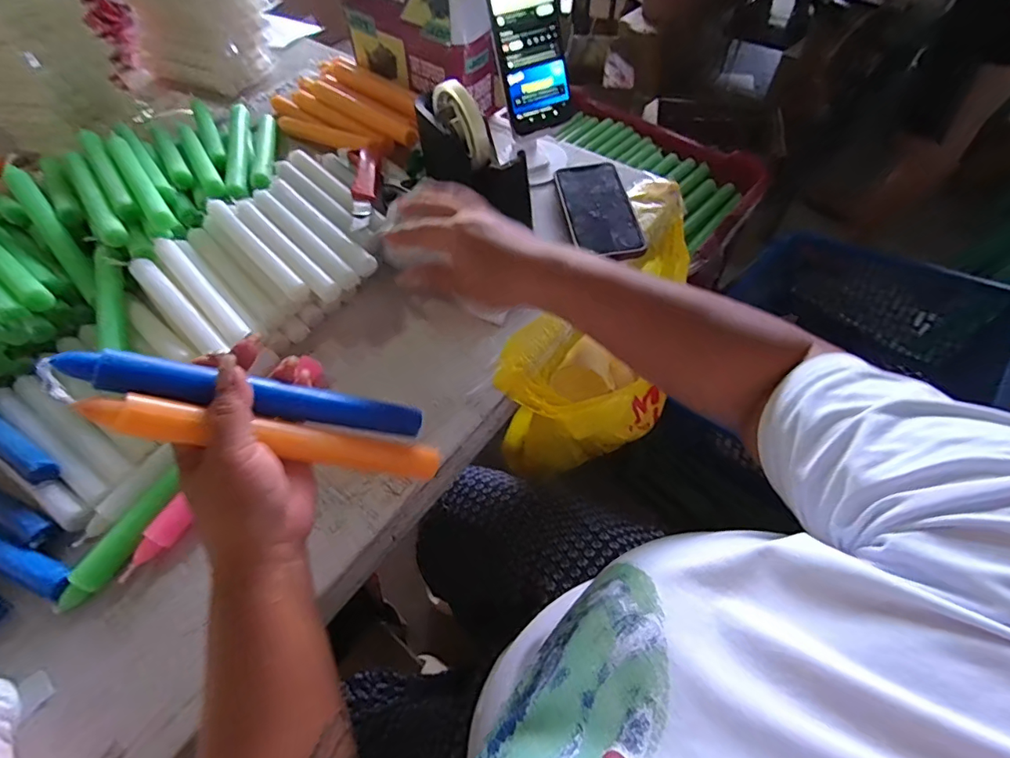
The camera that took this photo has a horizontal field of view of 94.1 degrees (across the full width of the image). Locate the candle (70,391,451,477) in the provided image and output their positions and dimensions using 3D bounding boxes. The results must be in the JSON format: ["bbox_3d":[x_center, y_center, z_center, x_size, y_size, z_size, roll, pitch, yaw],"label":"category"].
[{"bbox_3d":[-0.132,0.040,0.297,0.203,0.016,0.022,18,49,-37],"label":"candle"}]

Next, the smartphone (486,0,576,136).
[{"bbox_3d":[0.028,-0.365,0.516,0.074,0.162,0.017,-23,31,-10],"label":"smartphone"}]

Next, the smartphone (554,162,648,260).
[{"bbox_3d":[0.110,-0.203,0.559,0.078,0.012,0.165,-8,59,-1],"label":"smartphone"}]

